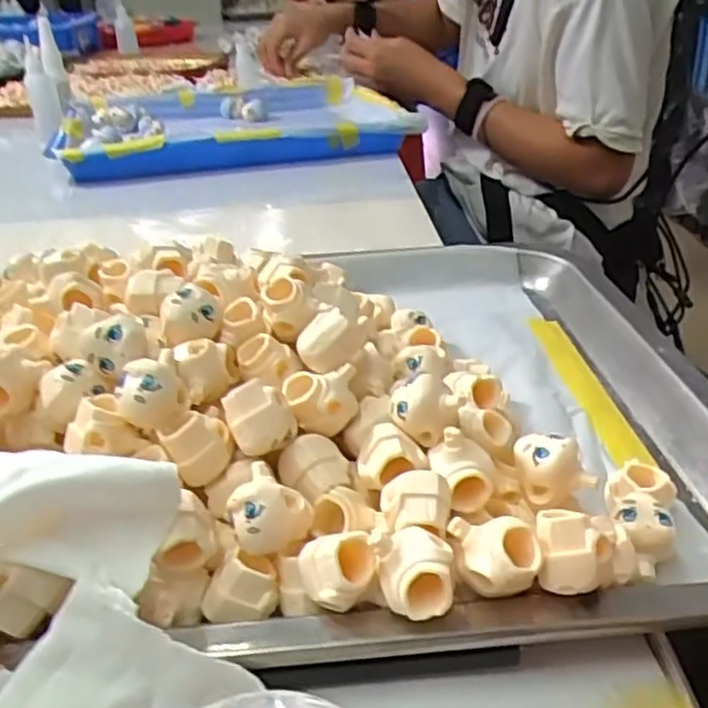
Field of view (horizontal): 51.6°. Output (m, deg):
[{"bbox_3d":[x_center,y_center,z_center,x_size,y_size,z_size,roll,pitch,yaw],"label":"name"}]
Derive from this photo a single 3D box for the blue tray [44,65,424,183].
[{"bbox_3d":[-0.123,-0.228,0.731,0.314,0.034,0.244,-8,30,-12],"label":"blue tray"}]

